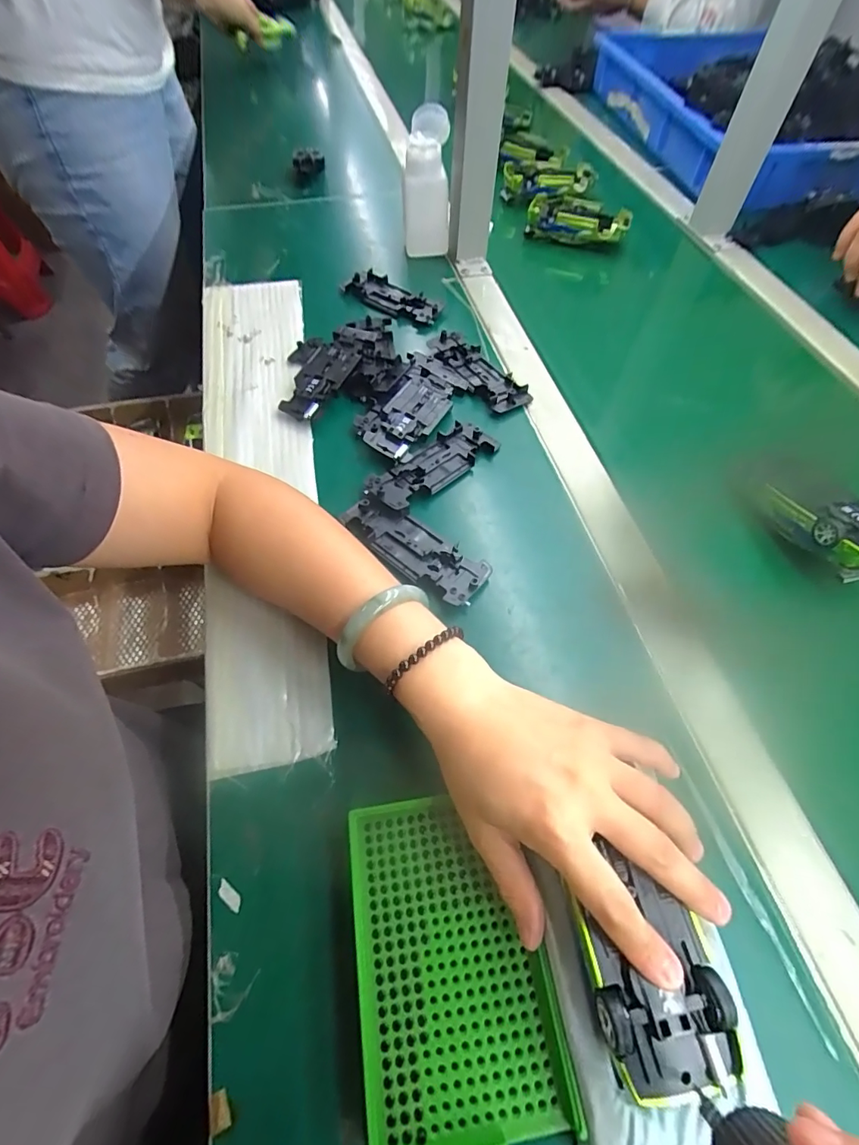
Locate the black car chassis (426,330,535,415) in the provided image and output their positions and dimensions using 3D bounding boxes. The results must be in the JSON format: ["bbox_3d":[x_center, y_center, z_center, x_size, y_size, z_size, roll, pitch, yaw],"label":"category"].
[{"bbox_3d":[0.047,-0.201,0.472,0.044,0.014,0.120,-34,66,-20],"label":"black car chassis"}]

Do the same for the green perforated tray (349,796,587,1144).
[{"bbox_3d":[0.009,0.191,0.238,0.088,0.021,0.137,-8,60,-6],"label":"green perforated tray"}]

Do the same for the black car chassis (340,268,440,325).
[{"bbox_3d":[-0.045,-0.311,0.535,0.120,0.012,0.042,39,66,20],"label":"black car chassis"}]

